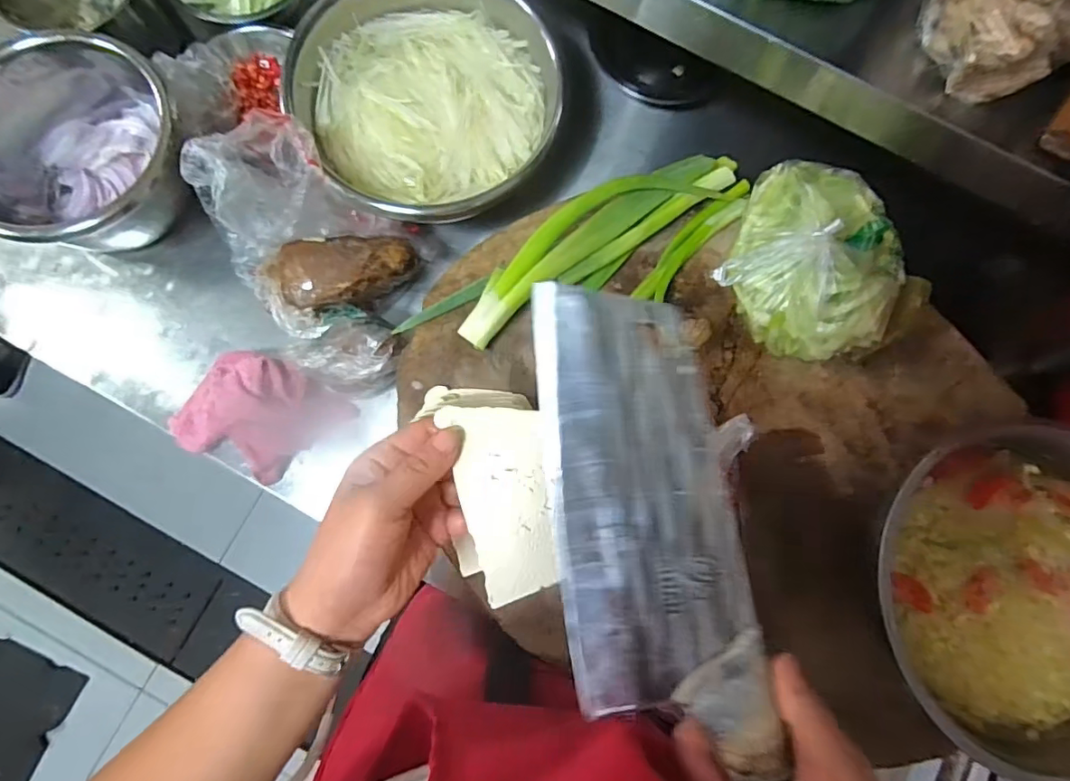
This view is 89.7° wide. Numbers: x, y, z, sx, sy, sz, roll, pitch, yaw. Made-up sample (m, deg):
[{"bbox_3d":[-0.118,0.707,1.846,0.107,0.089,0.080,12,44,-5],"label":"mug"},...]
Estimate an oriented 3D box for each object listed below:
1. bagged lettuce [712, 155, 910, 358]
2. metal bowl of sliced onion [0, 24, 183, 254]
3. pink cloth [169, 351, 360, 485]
[{"bbox_3d":[0.235,-0.105,0.452,0.140,0.082,0.147,0,81,-2],"label":"bagged lettuce"},{"bbox_3d":[-0.458,-0.236,0.543,0.207,0.111,0.198,0,81,-2],"label":"metal bowl of sliced onion"},{"bbox_3d":[-0.279,0.025,0.536,0.159,0.050,0.112,21,81,2],"label":"pink cloth"}]

